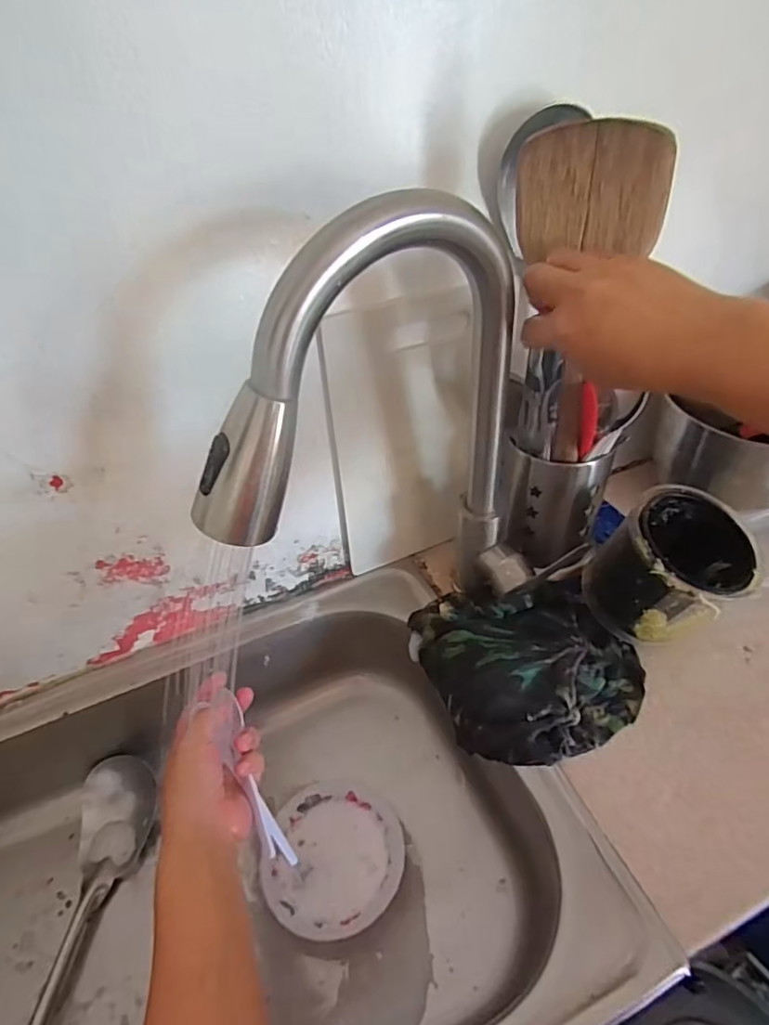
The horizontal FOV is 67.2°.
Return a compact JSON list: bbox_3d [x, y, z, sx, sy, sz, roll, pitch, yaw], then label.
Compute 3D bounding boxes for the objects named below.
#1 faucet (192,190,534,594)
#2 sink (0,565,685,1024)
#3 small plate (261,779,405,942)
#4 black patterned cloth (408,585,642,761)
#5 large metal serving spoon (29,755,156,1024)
[{"bbox_3d":[0.007,-0.026,0.389,0.238,0.325,0.064,-32,47,-26],"label":"faucet"},{"bbox_3d":[-0.159,0.311,0.466,0.593,0.134,0.400,-20,43,-15],"label":"sink"},{"bbox_3d":[-0.043,0.310,0.520,0.116,0.030,0.122,-4,41,3],"label":"small plate"},{"bbox_3d":[0.131,0.129,0.520,0.166,0.039,0.171,-17,42,-12],"label":"black patterned cloth"},{"bbox_3d":[-0.262,0.372,0.465,0.063,0.045,0.331,-3,41,4],"label":"large metal serving spoon"}]

